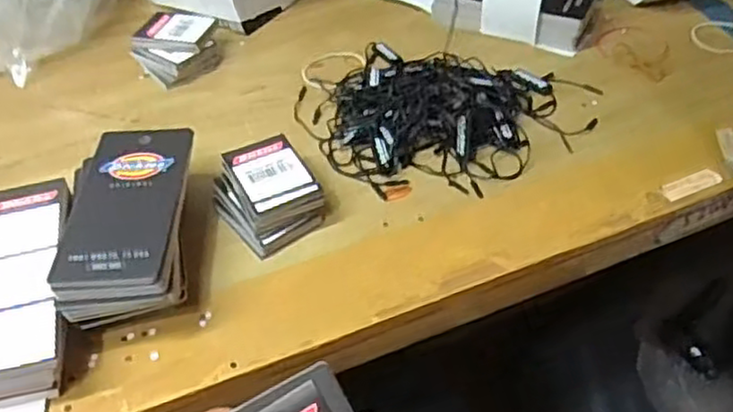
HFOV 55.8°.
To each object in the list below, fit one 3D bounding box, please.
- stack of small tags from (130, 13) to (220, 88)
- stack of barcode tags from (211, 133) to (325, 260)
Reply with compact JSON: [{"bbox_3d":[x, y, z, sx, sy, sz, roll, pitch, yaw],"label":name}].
[{"bbox_3d":[-0.136,-0.115,0.494,0.054,0.024,0.058,32,55,30],"label":"stack of small tags"},{"bbox_3d":[-0.055,-0.007,0.378,0.049,0.024,0.061,-25,49,-20],"label":"stack of barcode tags"}]

